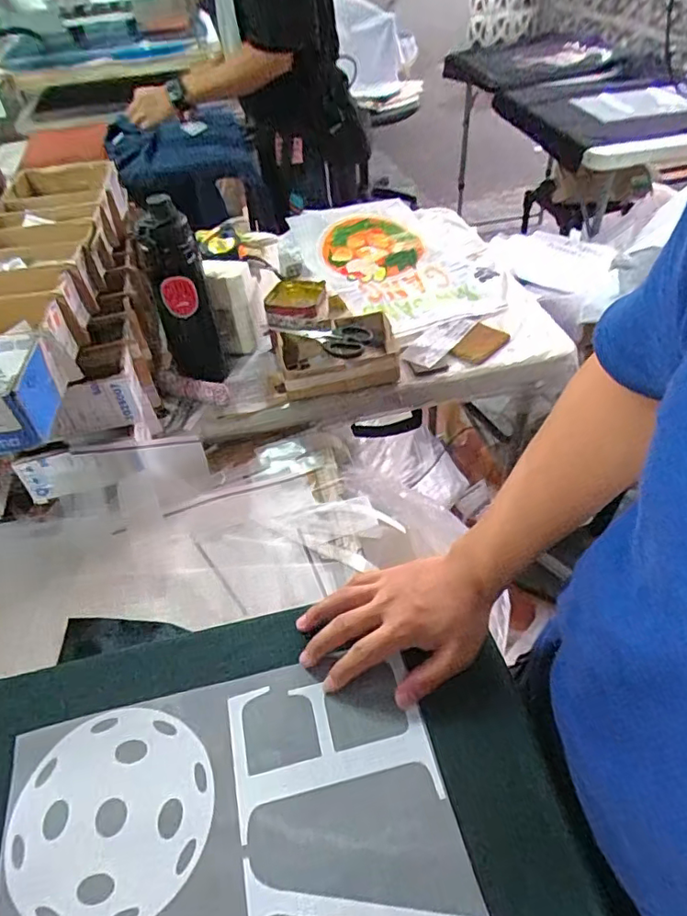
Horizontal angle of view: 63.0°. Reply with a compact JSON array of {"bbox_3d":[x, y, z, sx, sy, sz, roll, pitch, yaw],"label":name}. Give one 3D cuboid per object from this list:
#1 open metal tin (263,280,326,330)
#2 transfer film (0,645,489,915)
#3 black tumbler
[{"bbox_3d":[-0.075,-0.251,0.903,0.095,0.030,0.098,-4,47,-3],"label":"open metal tin"},{"bbox_3d":[-0.073,0.293,0.380,0.312,0.011,0.278,-11,48,-9],"label":"transfer film"},{"bbox_3d":[-0.229,-0.217,0.818,0.079,0.276,0.086,-3,47,3],"label":"black tumbler"}]

